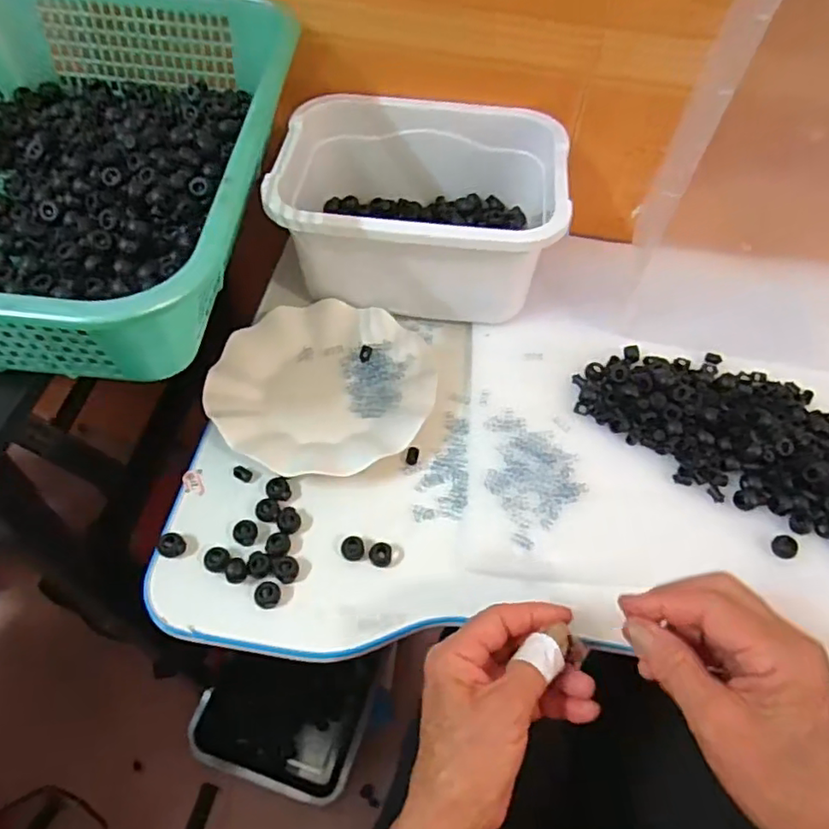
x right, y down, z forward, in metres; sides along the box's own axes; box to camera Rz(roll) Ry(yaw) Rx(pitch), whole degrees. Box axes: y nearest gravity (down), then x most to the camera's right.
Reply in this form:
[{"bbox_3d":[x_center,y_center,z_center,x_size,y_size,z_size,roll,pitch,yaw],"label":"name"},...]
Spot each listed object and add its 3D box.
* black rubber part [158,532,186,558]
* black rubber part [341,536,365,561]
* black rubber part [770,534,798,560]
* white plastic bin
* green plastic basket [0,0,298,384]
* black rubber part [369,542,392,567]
[{"bbox_3d":[-0.174,0.094,0.426,0.017,0.012,0.018,2,56,-3],"label":"black rubber part"},{"bbox_3d":[-0.045,0.098,0.435,0.016,0.008,0.018,-4,57,-7],"label":"black rubber part"},{"bbox_3d":[0.282,0.101,0.453,0.019,0.013,0.017,-16,59,-14],"label":"black rubber part"},{"bbox_3d":[0.005,-0.198,0.545,0.241,0.095,0.174,4,56,-1],"label":"white plastic bin"},{"bbox_3d":[-0.253,-0.190,0.428,0.291,0.108,0.385,2,56,-3],"label":"green plastic basket"},{"bbox_3d":[-0.025,0.102,0.432,0.016,0.007,0.017,1,63,-3],"label":"black rubber part"}]

